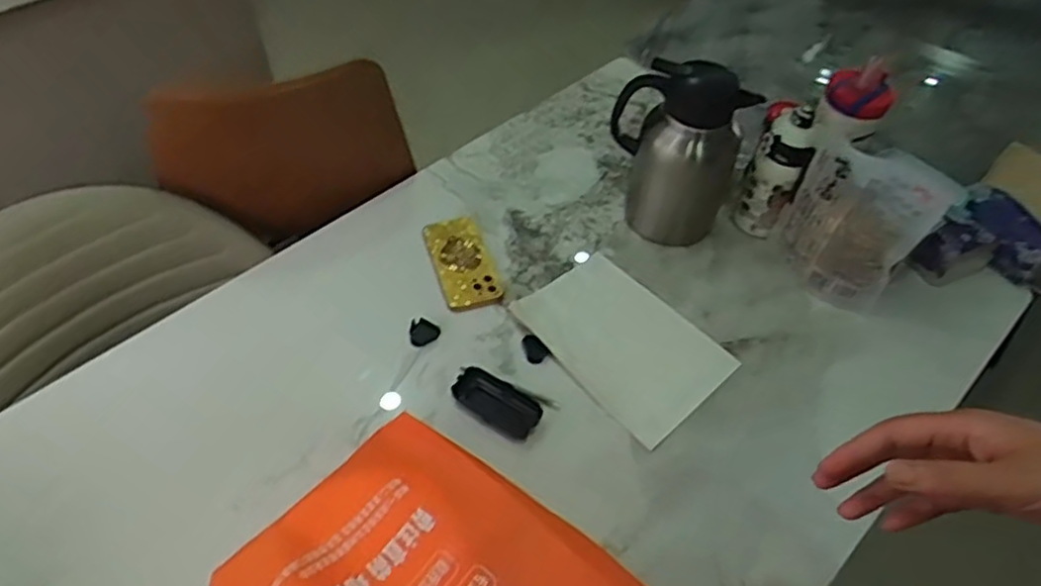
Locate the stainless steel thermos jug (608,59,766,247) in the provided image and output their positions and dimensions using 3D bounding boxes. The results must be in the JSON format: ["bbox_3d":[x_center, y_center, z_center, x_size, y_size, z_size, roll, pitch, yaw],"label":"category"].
[{"bbox_3d":[0.216,-0.199,1.030,0.183,0.244,0.151,11,51,5],"label":"stainless steel thermos jug"}]

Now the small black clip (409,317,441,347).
[{"bbox_3d":[-0.128,0.052,0.931,0.038,0.008,0.037,27,54,17],"label":"small black clip"}]

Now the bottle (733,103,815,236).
[{"bbox_3d":[0.368,-0.170,1.030,0.069,0.193,0.051,19,52,11],"label":"bottle"}]

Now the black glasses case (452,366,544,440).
[{"bbox_3d":[-0.029,0.131,0.867,0.111,0.019,0.054,28,55,18],"label":"black glasses case"}]

